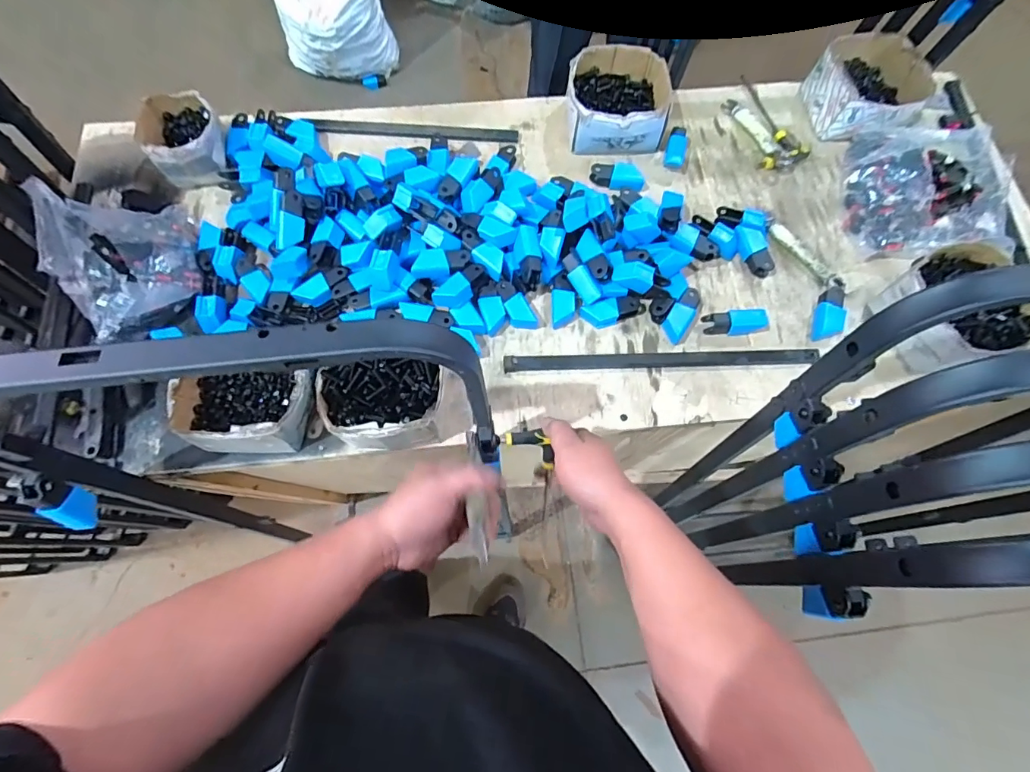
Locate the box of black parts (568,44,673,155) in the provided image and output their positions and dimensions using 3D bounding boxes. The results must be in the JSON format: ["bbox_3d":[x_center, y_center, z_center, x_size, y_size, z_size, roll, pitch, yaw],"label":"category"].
[{"bbox_3d":[0.171,-0.485,0.801,0.167,0.077,0.179,3,72,0],"label":"box of black parts"}]

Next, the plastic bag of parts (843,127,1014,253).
[{"bbox_3d":[0.682,-0.326,0.764,0.260,0.050,0.252,3,72,0],"label":"plastic bag of parts"}]

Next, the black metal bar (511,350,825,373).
[{"bbox_3d":[0.207,-0.038,0.672,0.437,0.013,0.024,-1,72,-1],"label":"black metal bar"}]

